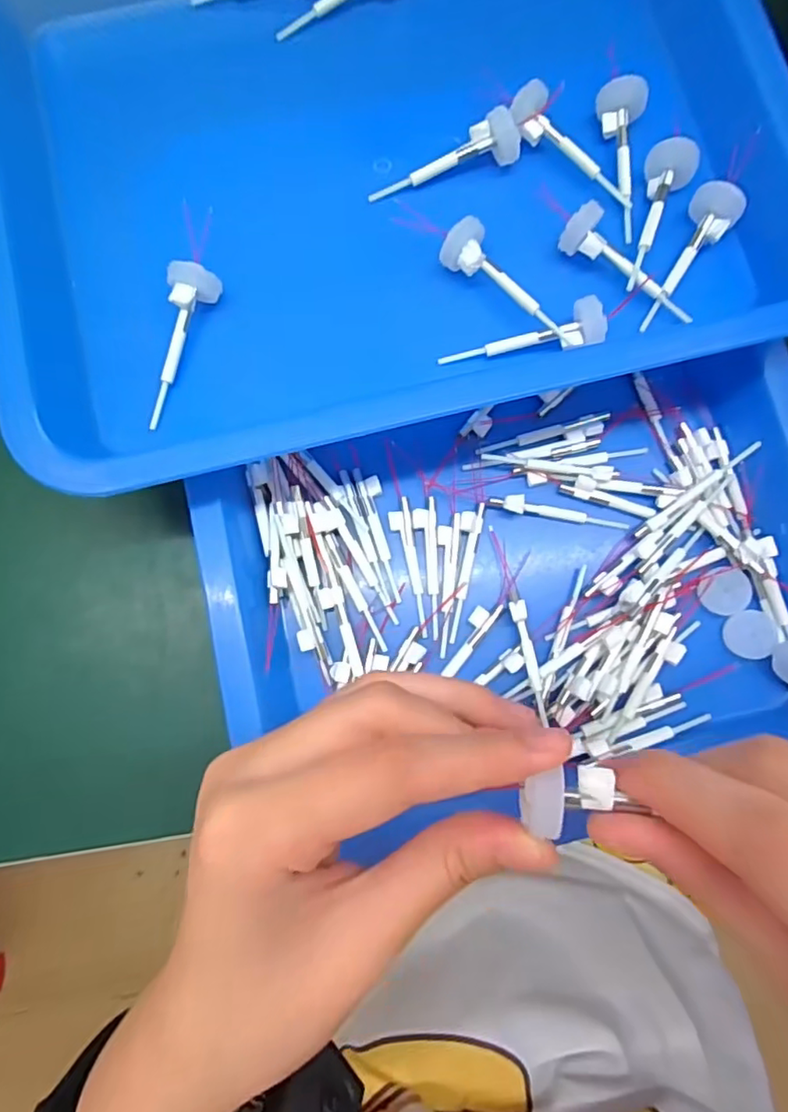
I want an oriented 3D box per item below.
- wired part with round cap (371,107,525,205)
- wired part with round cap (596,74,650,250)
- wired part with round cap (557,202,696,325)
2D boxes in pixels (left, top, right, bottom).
[{"bbox_3d":[0.021,-0.173,0.254,0.064,0.020,0.017,-12,82,-3],"label":"wired part with round cap"},{"bbox_3d":[0.099,-0.172,0.252,0.019,0.013,0.064,2,81,-1],"label":"wired part with round cap"},{"bbox_3d":[0.099,-0.122,0.246,0.063,0.016,0.018,33,82,4],"label":"wired part with round cap"}]

